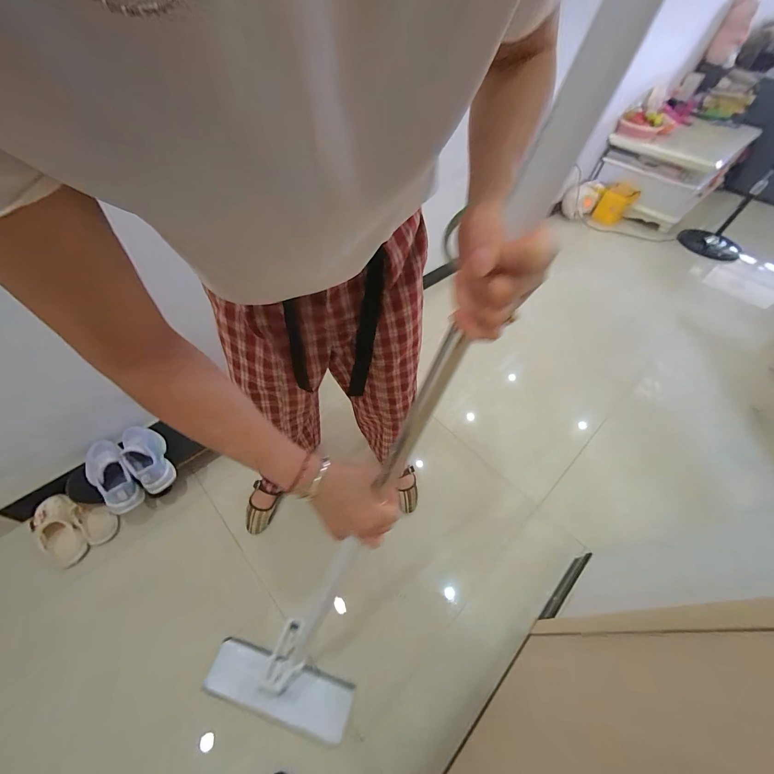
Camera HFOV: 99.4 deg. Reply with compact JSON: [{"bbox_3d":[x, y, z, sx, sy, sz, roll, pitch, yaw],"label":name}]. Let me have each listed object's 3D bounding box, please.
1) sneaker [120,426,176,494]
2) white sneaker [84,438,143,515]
[{"bbox_3d":[-0.732,0.200,0.998,0.087,0.097,0.252,-34,61,-26],"label":"sneaker"},{"bbox_3d":[-0.793,0.248,0.941,0.247,0.094,0.096,38,59,23],"label":"white sneaker"}]

